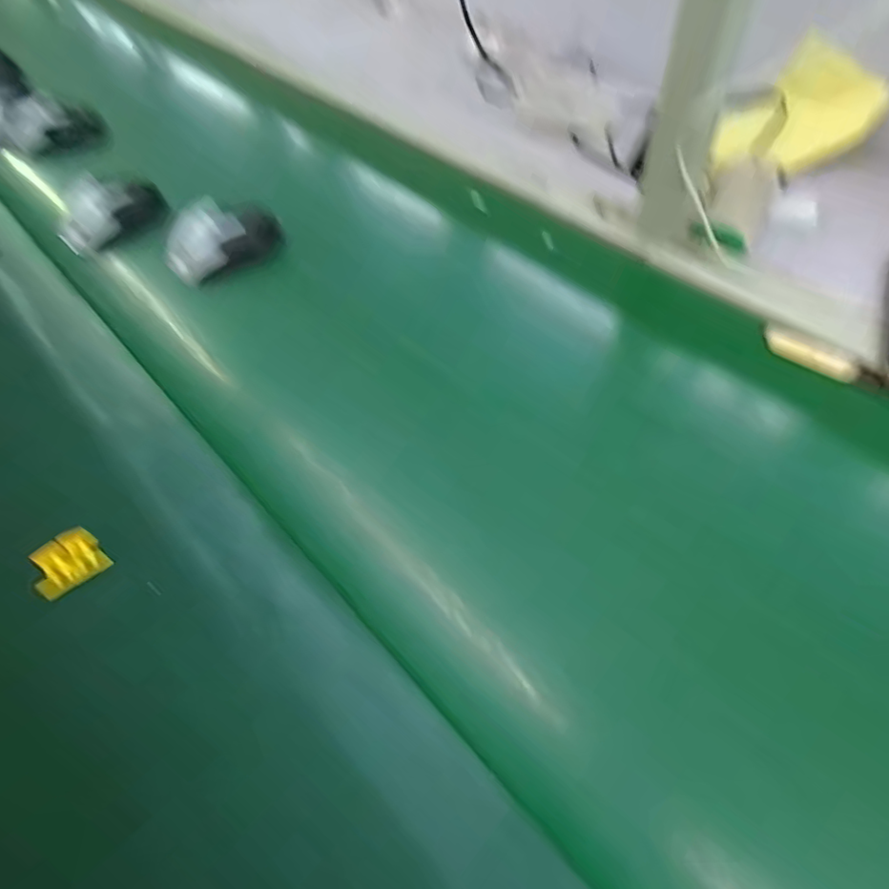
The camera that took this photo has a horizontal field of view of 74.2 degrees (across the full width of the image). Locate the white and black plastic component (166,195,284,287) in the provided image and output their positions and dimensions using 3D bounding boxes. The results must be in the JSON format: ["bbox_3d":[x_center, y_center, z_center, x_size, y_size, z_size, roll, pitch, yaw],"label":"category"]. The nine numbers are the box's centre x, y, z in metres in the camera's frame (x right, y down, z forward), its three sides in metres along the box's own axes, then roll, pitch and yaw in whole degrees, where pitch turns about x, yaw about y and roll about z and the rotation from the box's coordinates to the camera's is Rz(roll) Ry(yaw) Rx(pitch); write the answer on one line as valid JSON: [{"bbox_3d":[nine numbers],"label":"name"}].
[{"bbox_3d":[-0.222,-0.210,0.585,0.056,0.057,0.114,36,63,29],"label":"white and black plastic component"}]

